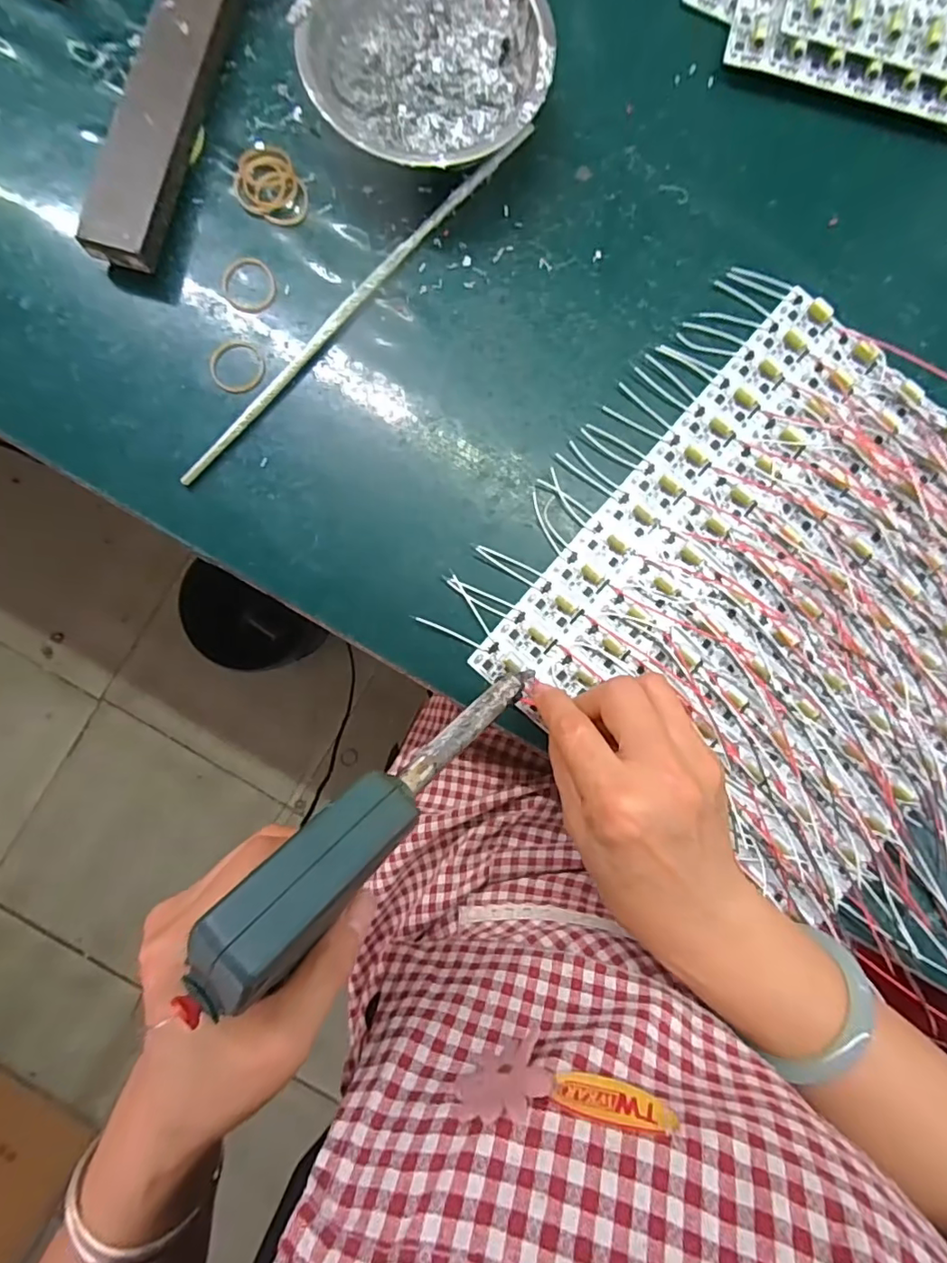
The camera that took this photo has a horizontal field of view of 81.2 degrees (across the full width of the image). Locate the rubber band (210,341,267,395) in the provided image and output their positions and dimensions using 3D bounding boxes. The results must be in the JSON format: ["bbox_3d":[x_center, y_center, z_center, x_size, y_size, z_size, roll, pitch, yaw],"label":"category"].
[{"bbox_3d":[-0.131,-0.147,0.307,0.031,0.004,0.029,5,88,-1],"label":"rubber band"}]

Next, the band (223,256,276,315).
[{"bbox_3d":[-0.126,-0.194,0.309,0.029,0.005,0.035,-11,88,-2],"label":"band"}]

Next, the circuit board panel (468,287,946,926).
[{"bbox_3d":[0.188,-0.016,0.309,0.241,0.010,0.273,42,87,0],"label":"circuit board panel"}]

